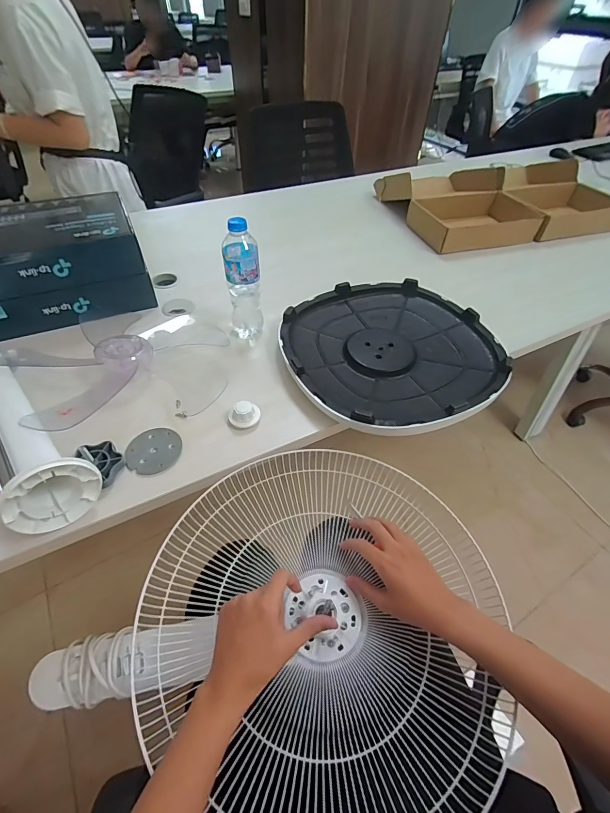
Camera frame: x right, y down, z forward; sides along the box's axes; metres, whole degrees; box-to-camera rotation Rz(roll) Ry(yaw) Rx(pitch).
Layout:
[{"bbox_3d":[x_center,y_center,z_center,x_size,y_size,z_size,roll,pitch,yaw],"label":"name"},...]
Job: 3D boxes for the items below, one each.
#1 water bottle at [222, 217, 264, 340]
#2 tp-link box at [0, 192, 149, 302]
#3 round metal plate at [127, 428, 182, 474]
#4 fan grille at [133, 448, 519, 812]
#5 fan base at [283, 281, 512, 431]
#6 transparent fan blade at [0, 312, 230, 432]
[{"bbox_3d":[-0.113,-0.225,0.674,0.063,0.209,0.054,-3,49,-5],"label":"water bottle"},{"bbox_3d":[-0.531,-0.331,0.747,0.339,0.086,0.236,-19,52,-18],"label":"tp-link box"},{"bbox_3d":[-0.227,0.066,0.554,0.077,0.007,0.077,1,49,-1],"label":"round metal plate"},{"bbox_3d":[0.022,0.257,0.469,0.426,0.067,0.417,1,49,-1],"label":"fan grille"},{"bbox_3d":[0.156,-0.108,0.691,0.376,0.050,0.389,1,49,-1],"label":"fan base"},{"bbox_3d":[-0.321,-0.106,0.655,0.358,0.065,0.332,-16,52,-16],"label":"transparent fan blade"}]

